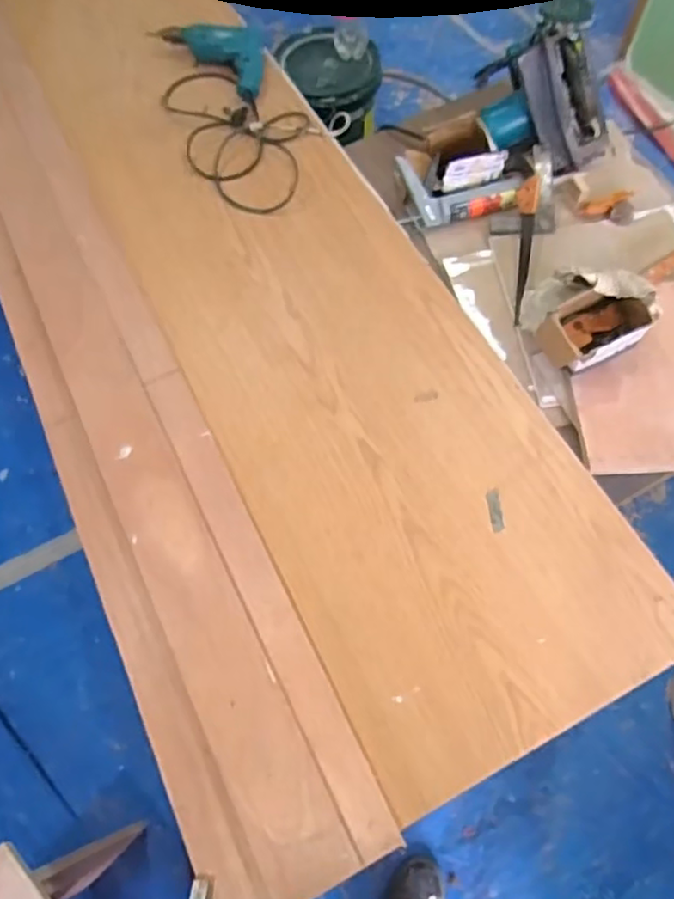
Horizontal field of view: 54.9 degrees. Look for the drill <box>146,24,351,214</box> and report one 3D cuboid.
[{"bbox_3d":[-0.230,-0.706,1.297,0.556,0.065,0.334,40,73,19],"label":"drill"}]

